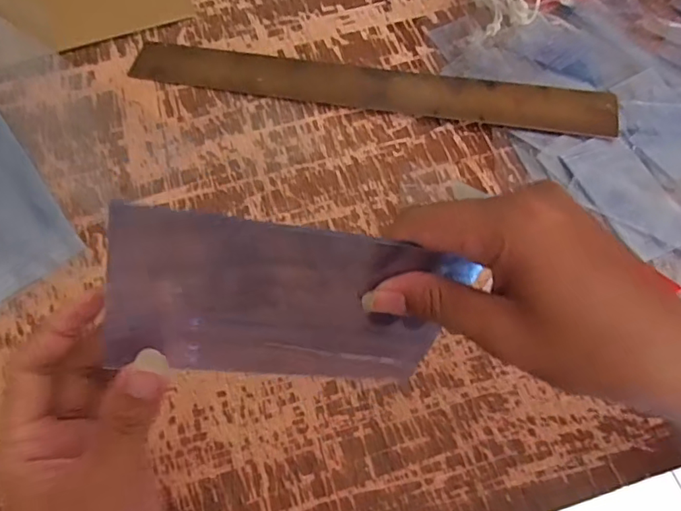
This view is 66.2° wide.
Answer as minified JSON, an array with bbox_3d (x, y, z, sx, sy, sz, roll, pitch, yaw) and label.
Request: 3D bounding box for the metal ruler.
[{"bbox_3d":[0.019,-0.154,0.473,0.431,0.010,0.048,10,67,10],"label":"metal ruler"}]

